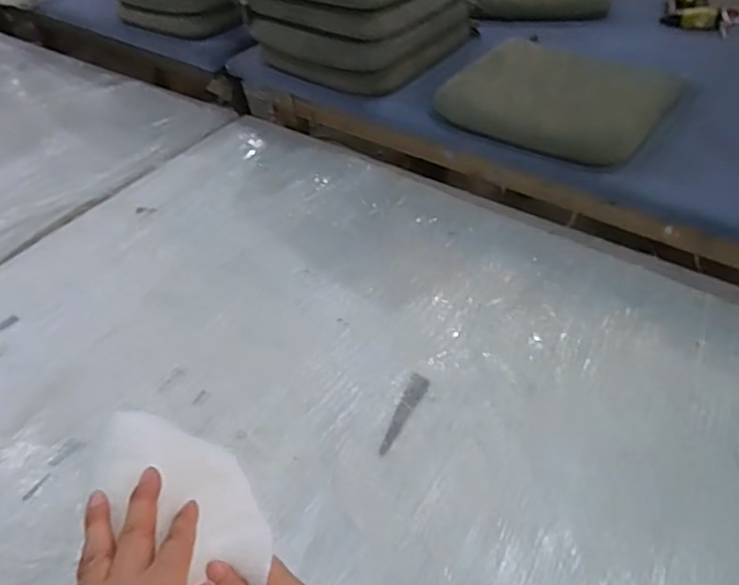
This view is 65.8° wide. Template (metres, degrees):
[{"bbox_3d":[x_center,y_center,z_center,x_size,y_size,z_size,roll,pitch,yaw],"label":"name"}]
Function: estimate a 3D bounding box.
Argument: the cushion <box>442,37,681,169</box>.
[{"bbox_3d":[0.424,-0.435,1.241,0.433,0.090,0.364,30,56,30],"label":"cushion"}]

